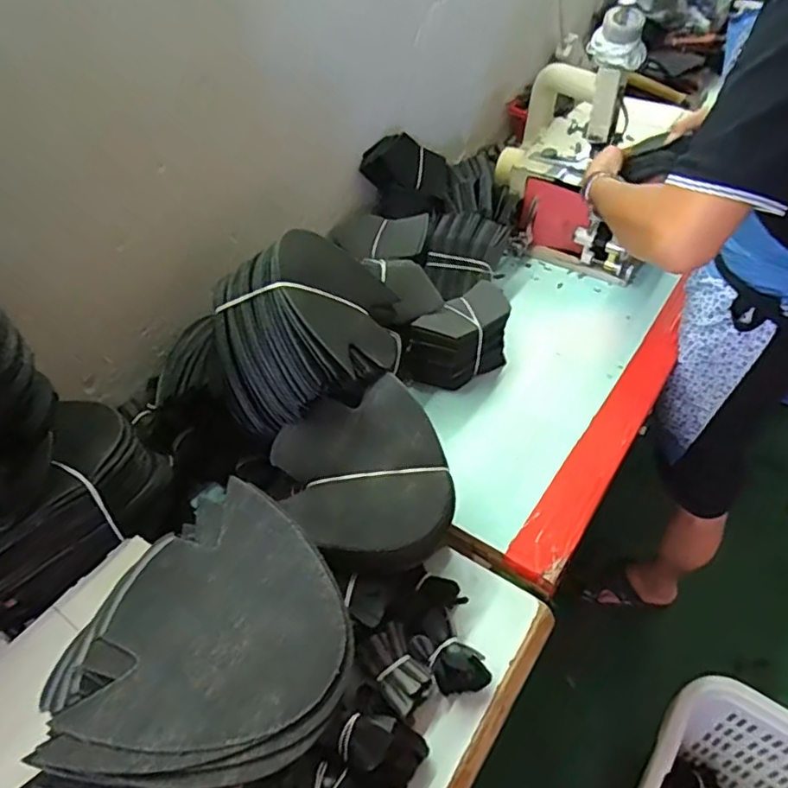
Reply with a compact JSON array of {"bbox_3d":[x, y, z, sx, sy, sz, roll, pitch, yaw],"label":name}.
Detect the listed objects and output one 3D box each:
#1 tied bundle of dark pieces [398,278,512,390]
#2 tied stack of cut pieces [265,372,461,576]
[{"bbox_3d":[0.091,-0.070,0.833,0.155,0.098,0.072,-34,55,-22],"label":"tied bundle of dark pieces"},{"bbox_3d":[-0.034,0.094,0.609,0.190,0.090,0.163,-20,51,-14],"label":"tied stack of cut pieces"}]

